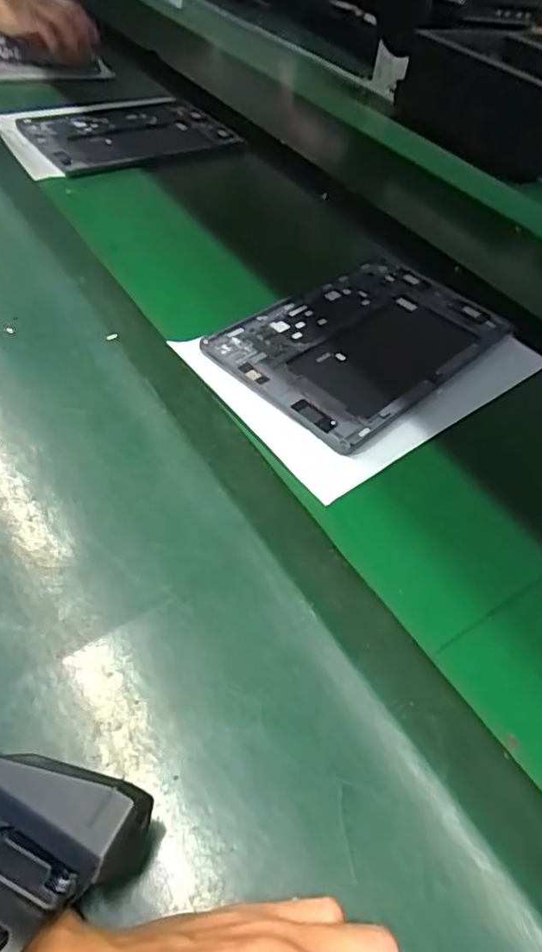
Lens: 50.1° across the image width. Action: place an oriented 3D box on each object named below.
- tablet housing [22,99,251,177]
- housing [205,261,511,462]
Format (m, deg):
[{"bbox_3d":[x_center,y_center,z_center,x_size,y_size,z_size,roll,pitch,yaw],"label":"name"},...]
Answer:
[{"bbox_3d":[-0.187,-0.460,0.775,0.258,0.012,0.163,-28,58,-27],"label":"tablet housing"},{"bbox_3d":[0.085,-0.125,0.521,0.171,0.005,0.253,38,56,24],"label":"housing"}]

